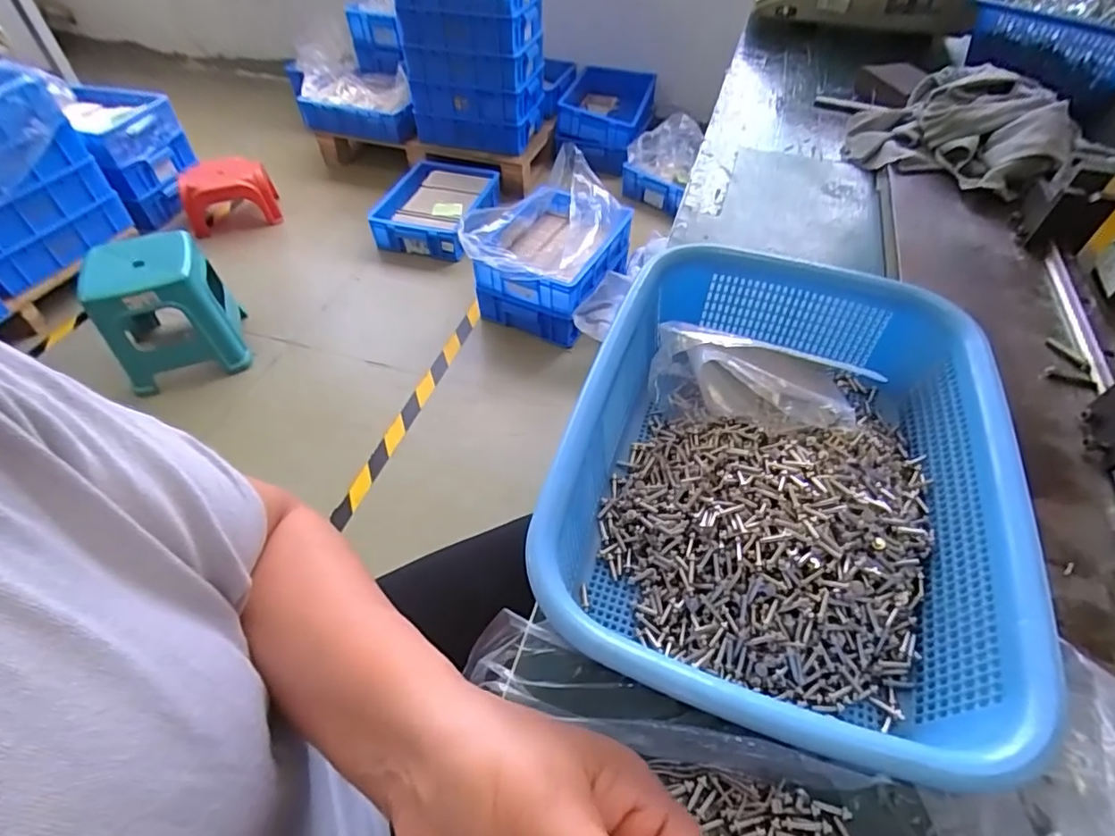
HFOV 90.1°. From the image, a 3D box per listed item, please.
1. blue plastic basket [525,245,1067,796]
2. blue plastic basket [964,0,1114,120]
[{"bbox_3d":[0.114,0.020,0.302,0.200,0.061,0.286,13,51,10],"label":"blue plastic basket"},{"bbox_3d":[0.677,-0.507,0.726,0.232,0.080,0.297,31,56,23],"label":"blue plastic basket"}]

